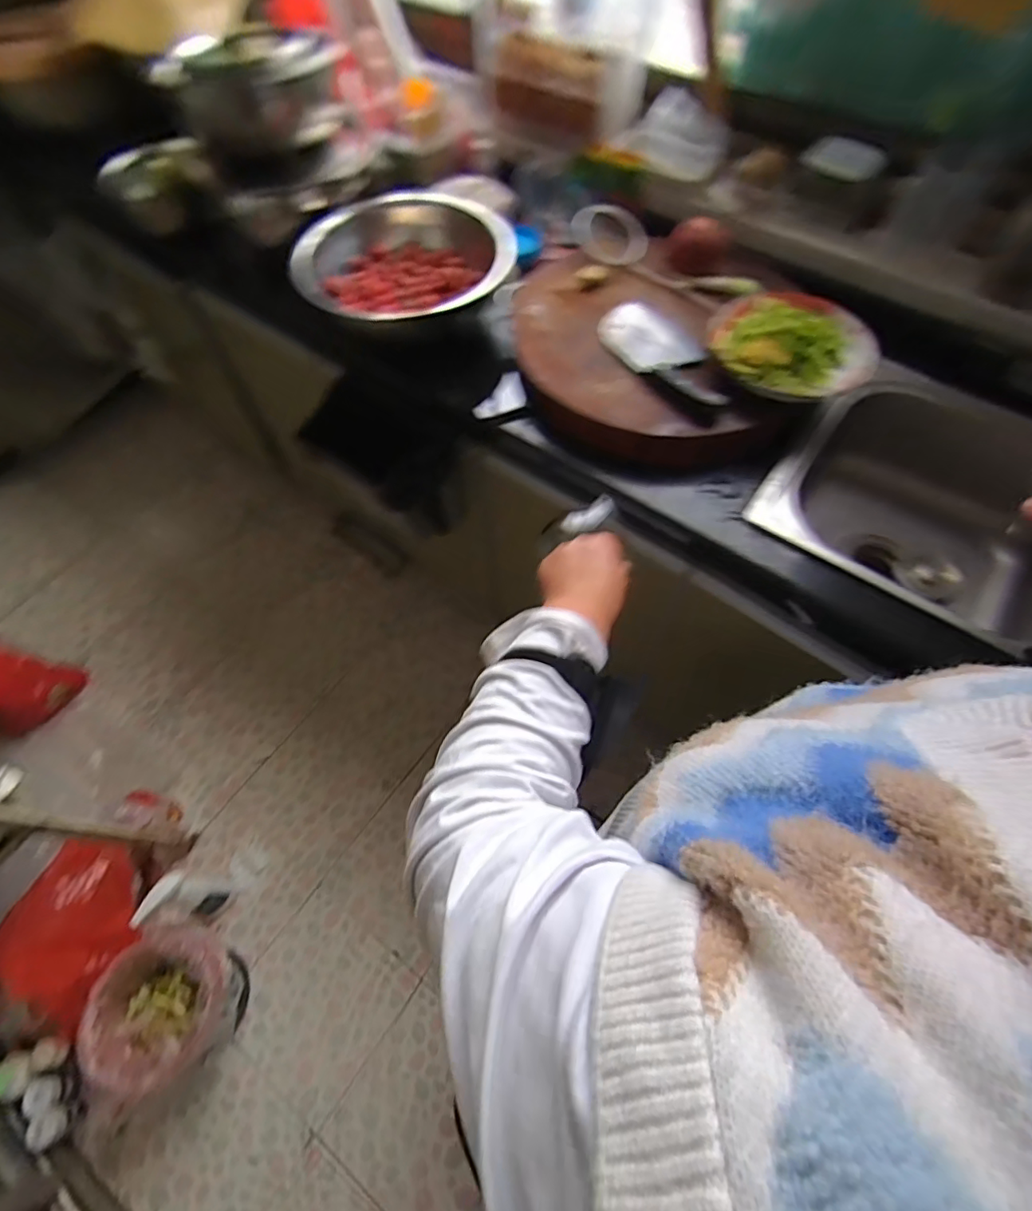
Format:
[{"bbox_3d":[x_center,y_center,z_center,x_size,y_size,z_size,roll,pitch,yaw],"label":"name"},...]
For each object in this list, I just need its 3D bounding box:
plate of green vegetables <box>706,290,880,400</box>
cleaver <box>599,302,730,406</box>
[{"bbox_3d":[0.366,-0.357,0.764,0.207,0.043,0.191,-1,62,1],"label":"plate of green vegetables"},{"bbox_3d":[0.213,-0.351,0.780,0.103,0.031,0.233,-38,68,-17],"label":"cleaver"}]

